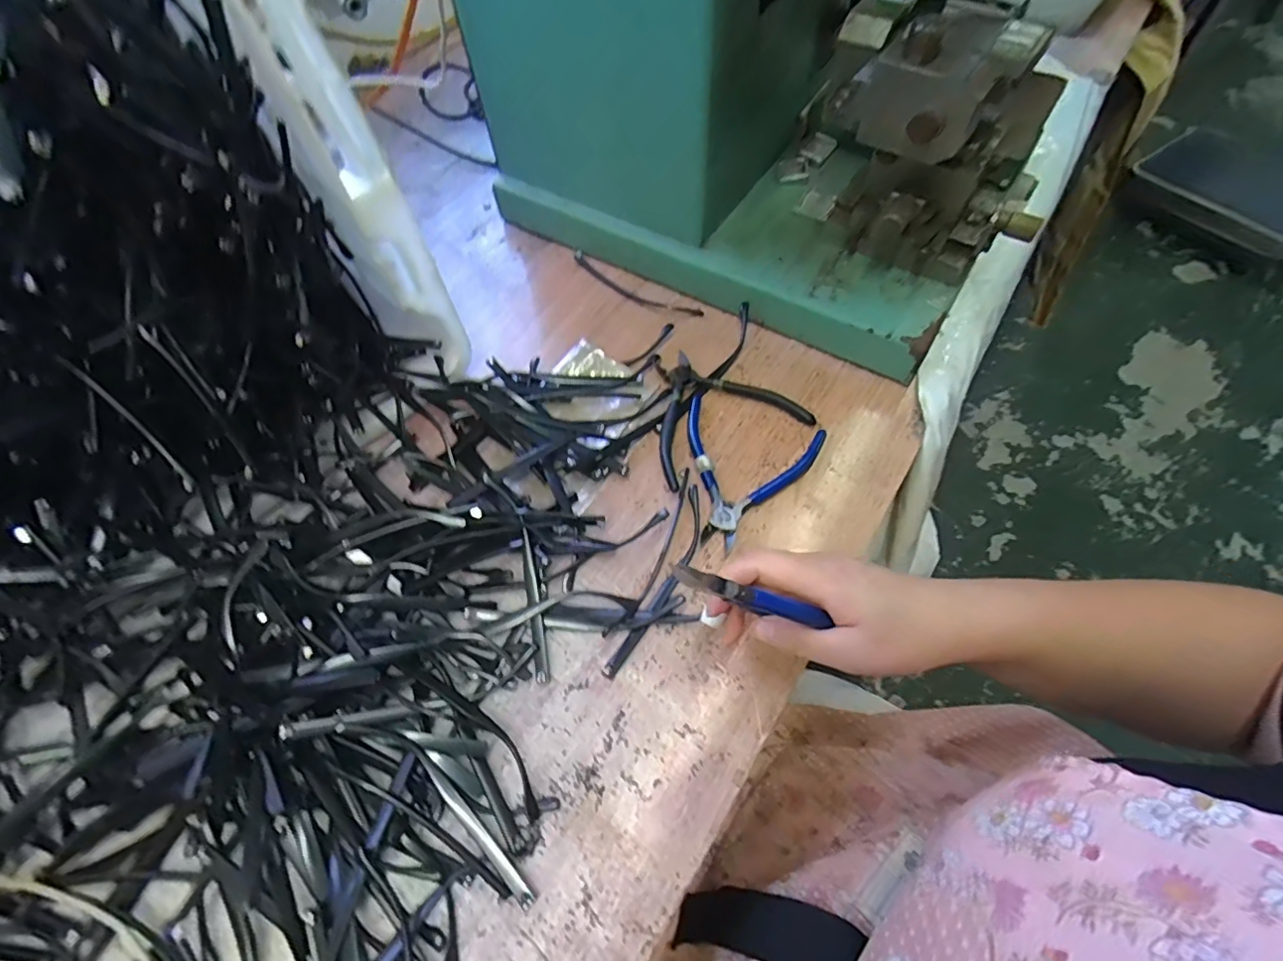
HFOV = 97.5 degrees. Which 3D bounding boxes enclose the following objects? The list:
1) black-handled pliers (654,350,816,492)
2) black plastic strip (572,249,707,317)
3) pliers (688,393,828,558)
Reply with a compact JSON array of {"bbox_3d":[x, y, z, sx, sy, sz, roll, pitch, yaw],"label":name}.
[{"bbox_3d":[0.052,-0.060,0.434,0.123,0.014,0.105,-26,63,-11],"label":"black-handled pliers"},{"bbox_3d":[-0.009,-0.173,0.511,0.140,0.009,0.023,32,67,19],"label":"black plastic strip"},{"bbox_3d":[0.069,-0.004,0.406,0.099,0.011,0.109,18,64,13],"label":"pliers"}]

